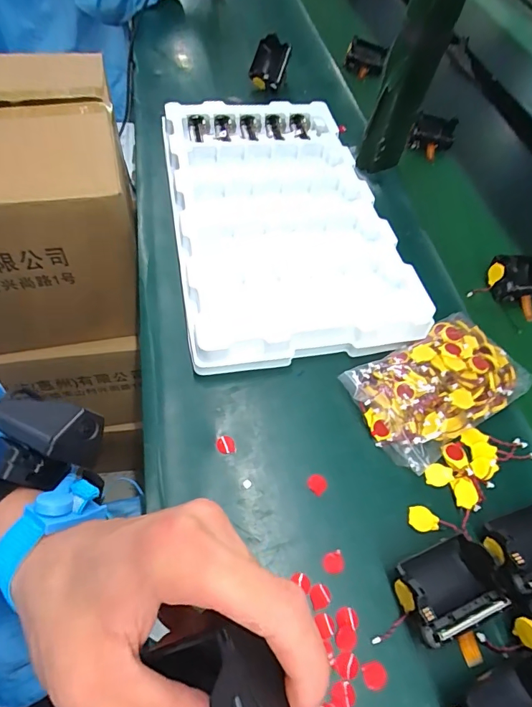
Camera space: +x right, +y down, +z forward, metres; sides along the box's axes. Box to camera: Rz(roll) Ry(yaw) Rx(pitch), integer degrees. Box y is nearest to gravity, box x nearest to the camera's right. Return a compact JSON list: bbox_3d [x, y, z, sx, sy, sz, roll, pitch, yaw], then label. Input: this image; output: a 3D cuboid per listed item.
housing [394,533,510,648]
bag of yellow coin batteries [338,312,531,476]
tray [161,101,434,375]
[{"bbox_3d":[0.135,0.170,0.312,0.079,0.037,0.054,-18,61,-16],"label":"housing"},{"bbox_3d":[0.167,0.026,0.407,0.165,0.032,0.103,-27,64,-22],"label":"bag of yellow coin batteries"},{"bbox_3d":[0.013,-0.180,0.534,0.254,0.039,0.426,-6,58,-11],"label":"tray"}]

